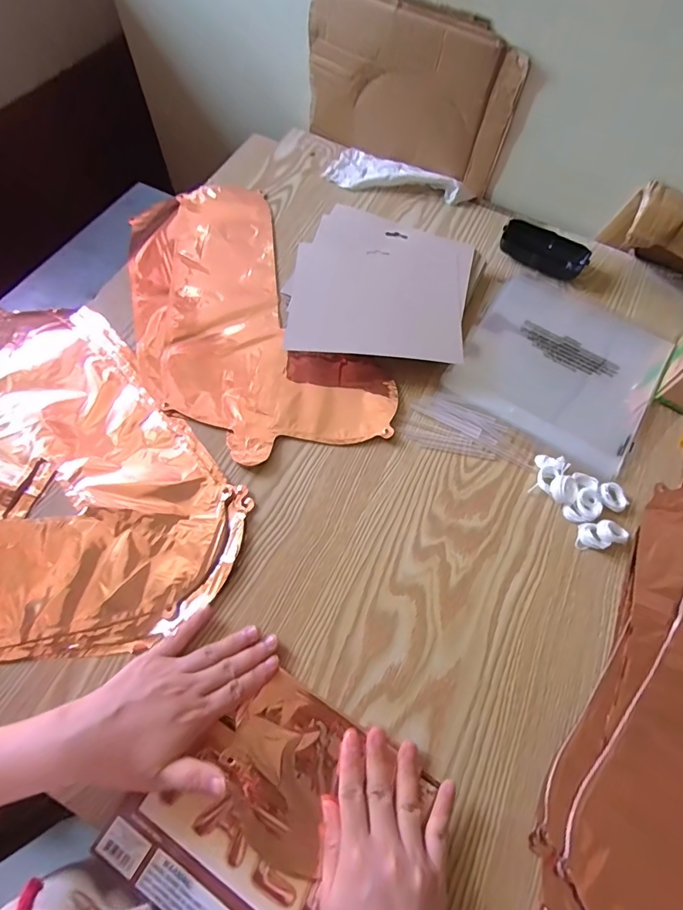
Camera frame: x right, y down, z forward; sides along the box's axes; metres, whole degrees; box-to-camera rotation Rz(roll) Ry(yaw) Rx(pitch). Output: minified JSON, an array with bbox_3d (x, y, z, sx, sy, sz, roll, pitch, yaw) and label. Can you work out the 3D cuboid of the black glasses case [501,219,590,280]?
[{"bbox_3d":[0.260,-0.264,0.583,0.108,0.024,0.050,24,65,9],"label":"black glasses case"}]

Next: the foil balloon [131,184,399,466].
[{"bbox_3d":[-0.128,-0.170,0.531,0.217,0.008,0.421,-24,68,-14],"label":"foil balloon"}]

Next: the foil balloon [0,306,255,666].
[{"bbox_3d":[-0.279,0.001,0.439,0.352,0.014,0.364,-4,64,-4],"label":"foil balloon"}]

